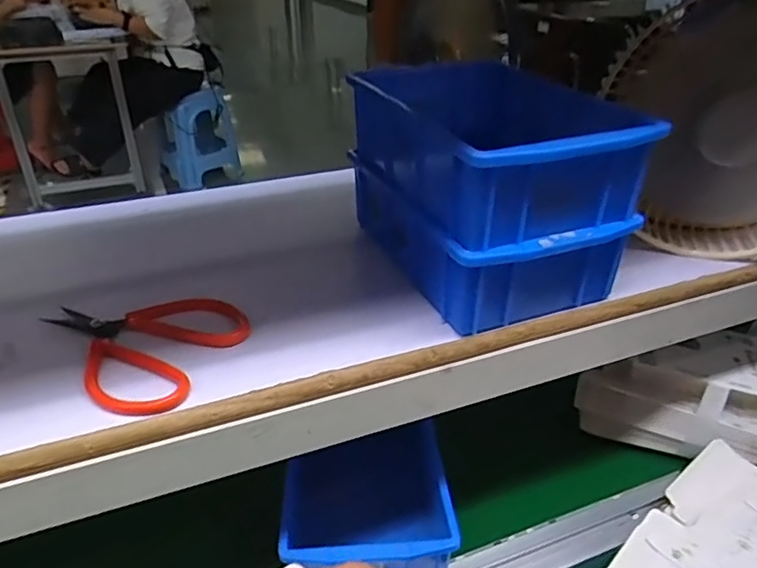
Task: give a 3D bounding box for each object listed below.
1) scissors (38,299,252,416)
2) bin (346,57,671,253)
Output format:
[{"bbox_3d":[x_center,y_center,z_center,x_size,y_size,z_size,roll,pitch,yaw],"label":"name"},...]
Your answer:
[{"bbox_3d":[-0.147,0.034,0.362,0.109,0.012,0.092,14,34,20],"label":"scissors"},{"bbox_3d":[0.076,-0.095,0.405,0.132,0.059,0.193,-13,34,-21],"label":"bin"}]

